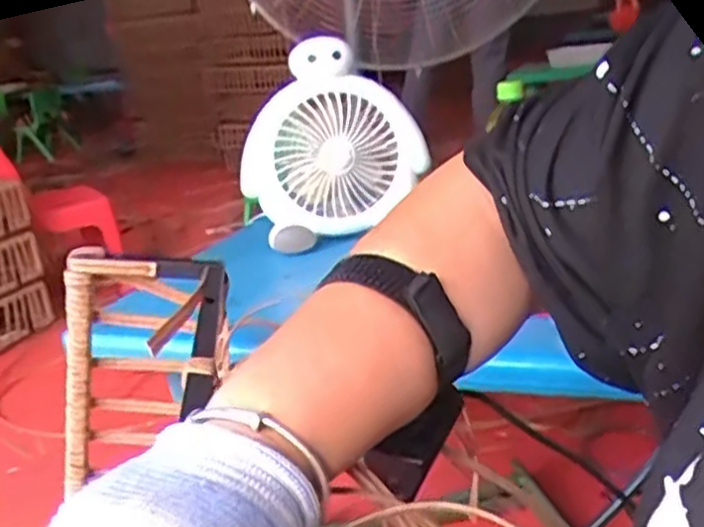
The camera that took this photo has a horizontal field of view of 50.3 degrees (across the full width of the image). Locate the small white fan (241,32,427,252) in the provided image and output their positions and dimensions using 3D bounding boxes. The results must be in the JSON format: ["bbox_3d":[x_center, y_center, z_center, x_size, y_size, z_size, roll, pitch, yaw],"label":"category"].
[{"bbox_3d":[-0.025,-0.171,1.075,0.266,0.256,0.080,-10,19,-12],"label":"small white fan"}]

